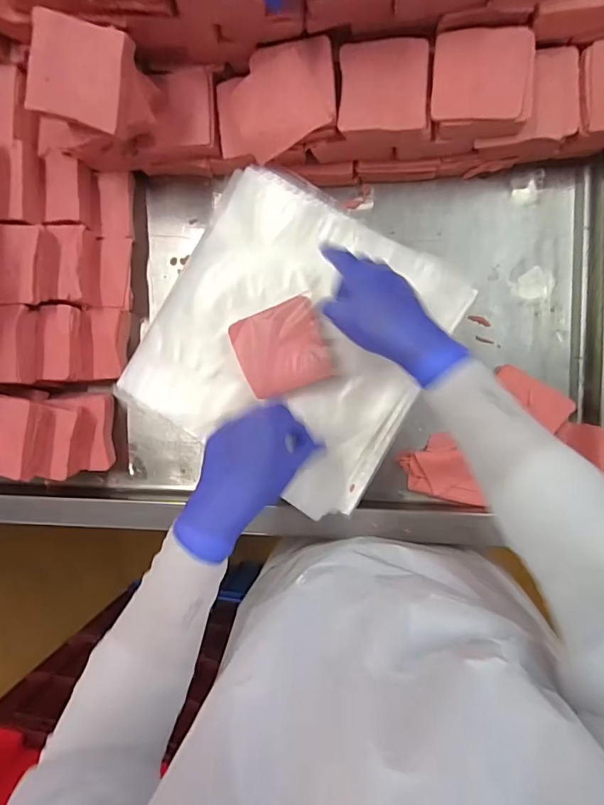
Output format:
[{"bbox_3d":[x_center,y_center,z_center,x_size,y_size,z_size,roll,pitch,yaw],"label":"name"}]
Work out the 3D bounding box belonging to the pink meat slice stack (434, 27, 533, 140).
[{"bbox_3d":[0.181,-0.328,0.468,0.095,0.032,0.093,2,91,7],"label":"pink meat slice stack"}]

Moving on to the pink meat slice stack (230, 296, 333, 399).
[{"bbox_3d":[-0.022,-0.057,0.492,0.090,0.017,0.086,-20,89,7],"label":"pink meat slice stack"}]

